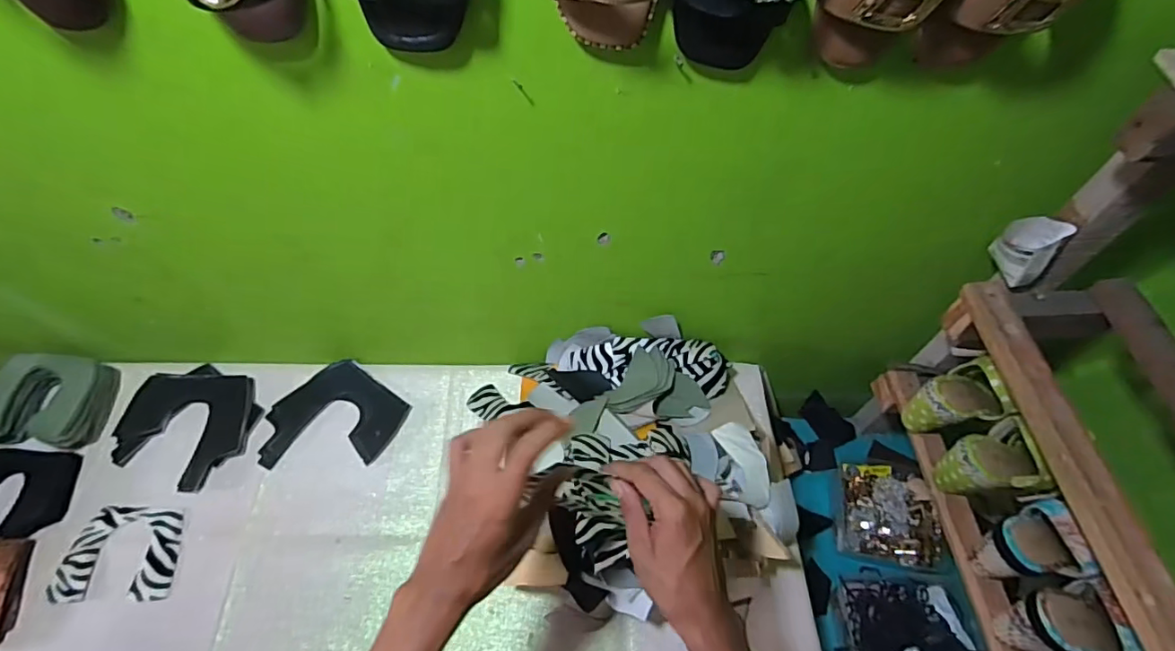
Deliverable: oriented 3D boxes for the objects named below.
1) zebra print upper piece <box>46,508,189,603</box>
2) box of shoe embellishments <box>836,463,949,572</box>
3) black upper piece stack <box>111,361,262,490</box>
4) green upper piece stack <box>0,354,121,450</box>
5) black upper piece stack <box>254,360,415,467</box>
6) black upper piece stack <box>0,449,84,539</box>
[{"bbox_3d":[-0.629,0.309,0.731,0.143,0.010,0.119,1,53,-6],"label":"zebra print upper piece"},{"bbox_3d":[0.482,0.298,0.856,0.138,0.035,0.150,9,56,3],"label":"box of shoe embellishments"},{"bbox_3d":[-0.610,0.146,0.825,0.190,0.025,0.173,18,57,9],"label":"black upper piece stack"},{"bbox_3d":[-0.815,0.117,0.808,0.153,0.070,0.135,-5,56,-6],"label":"green upper piece stack"},{"bbox_3d":[-0.403,0.154,0.839,0.193,0.007,0.190,31,60,17],"label":"black upper piece stack"},{"bbox_3d":[-0.824,0.238,0.760,0.154,0.033,0.122,-3,56,-5],"label":"black upper piece stack"}]

